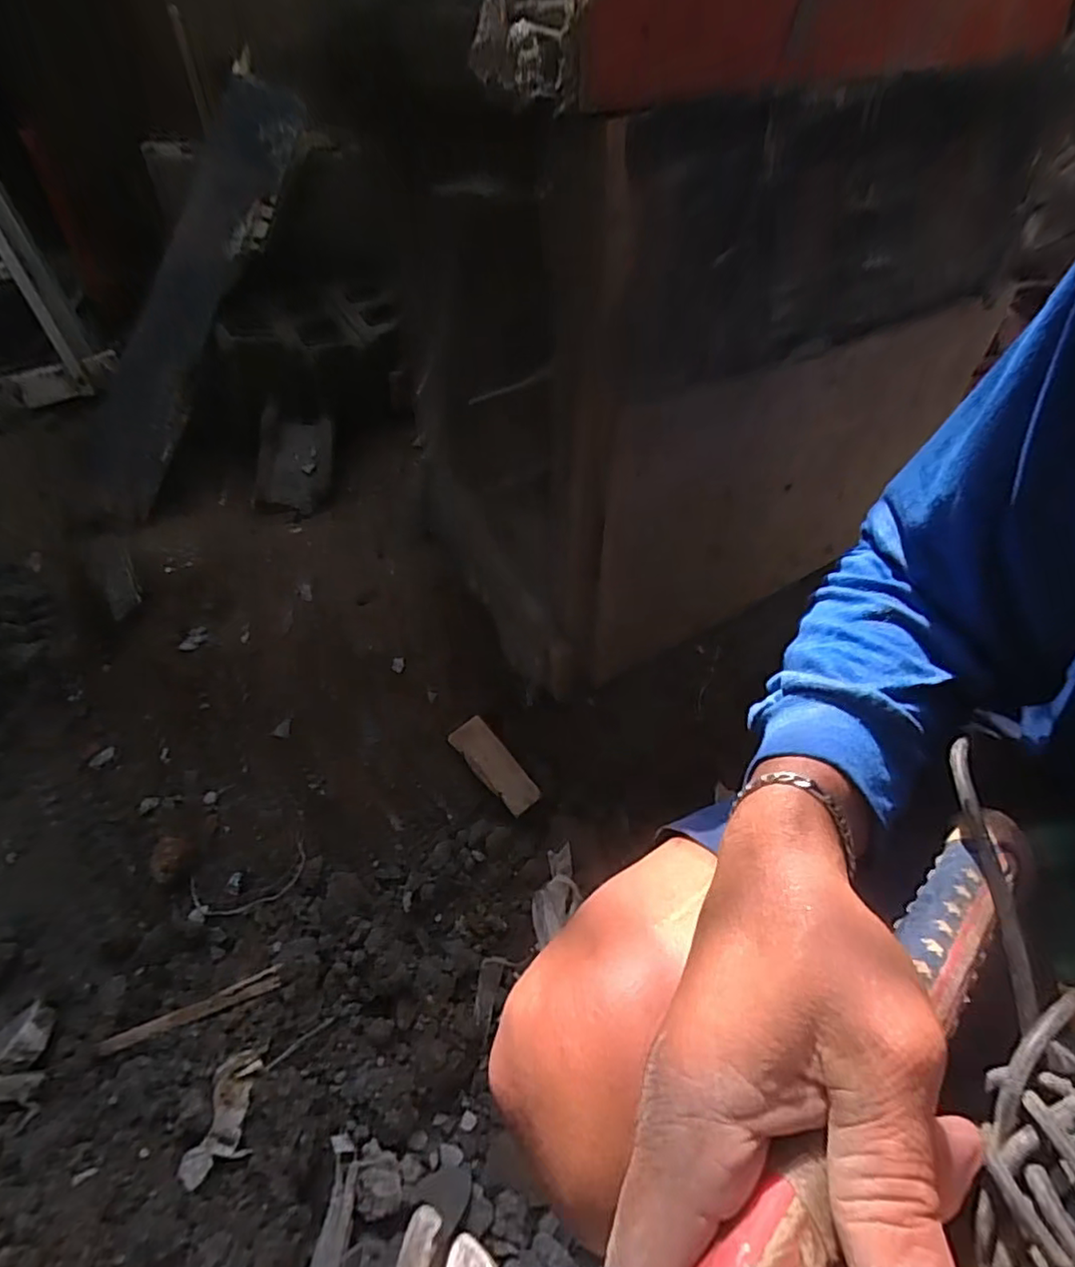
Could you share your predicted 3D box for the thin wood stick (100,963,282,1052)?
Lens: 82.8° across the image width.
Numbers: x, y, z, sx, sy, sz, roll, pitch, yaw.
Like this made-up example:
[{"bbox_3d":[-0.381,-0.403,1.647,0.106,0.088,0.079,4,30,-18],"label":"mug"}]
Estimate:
[{"bbox_3d":[-0.297,0.327,0.526,0.150,0.007,0.020,-21,42,-5],"label":"thin wood stick"}]

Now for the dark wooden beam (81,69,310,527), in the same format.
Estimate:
[{"bbox_3d":[-0.570,-0.568,0.993,0.116,0.102,0.794,18,85,13],"label":"dark wooden beam"}]

